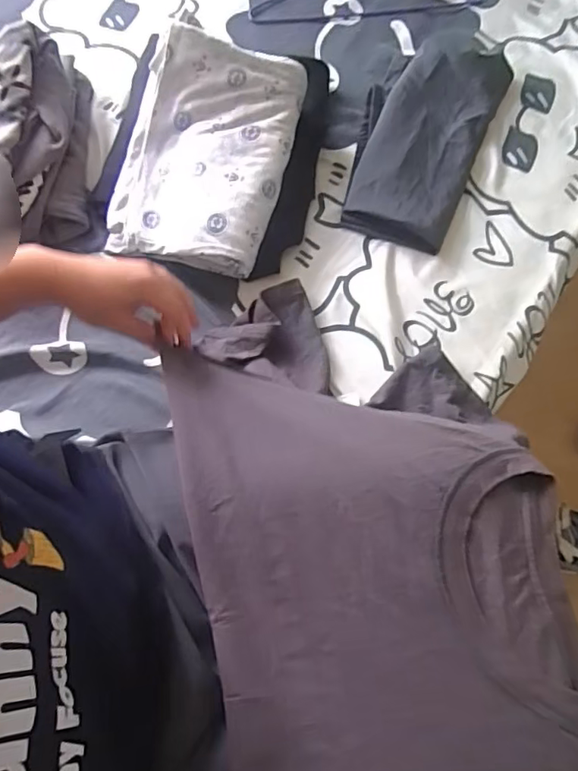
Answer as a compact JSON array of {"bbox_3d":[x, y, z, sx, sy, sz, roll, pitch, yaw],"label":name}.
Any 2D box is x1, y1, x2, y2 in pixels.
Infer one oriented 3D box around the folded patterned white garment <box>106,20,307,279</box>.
[{"bbox_3d":[-0.107,-0.289,0.663,0.199,0.059,0.275,14,85,5],"label":"folded patterned white garment"}]

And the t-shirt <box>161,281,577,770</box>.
[{"bbox_3d":[0.074,0.140,0.424,0.283,0.061,0.494,-12,71,-5],"label":"t-shirt"}]

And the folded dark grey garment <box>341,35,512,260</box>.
[{"bbox_3d":[0.189,-0.353,0.736,0.159,0.046,0.350,24,72,7],"label":"folded dark grey garment"}]

